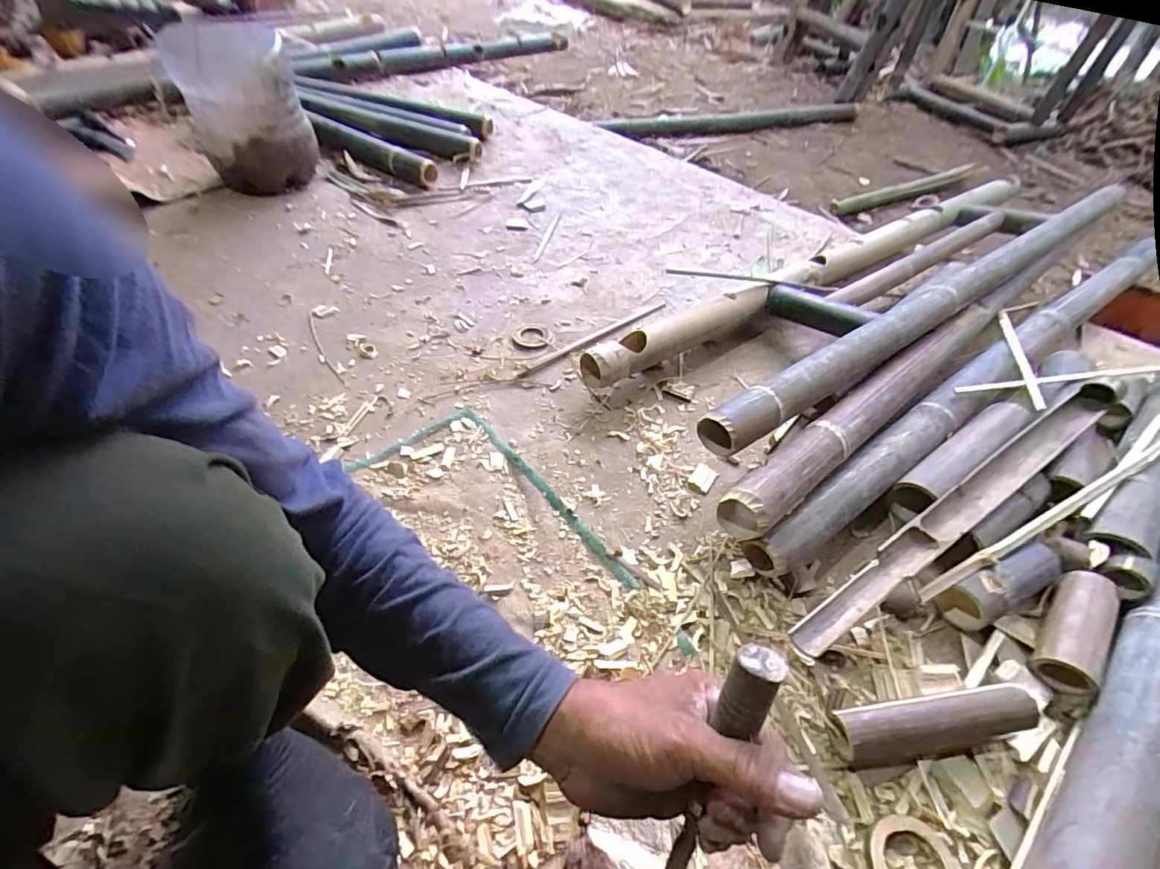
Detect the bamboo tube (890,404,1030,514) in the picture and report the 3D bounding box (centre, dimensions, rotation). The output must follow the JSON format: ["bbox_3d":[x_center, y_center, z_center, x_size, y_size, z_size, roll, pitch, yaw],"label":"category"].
[{"bbox_3d":[0.552,0.026,0.731,0.268,0.058,0.055,-27,56,-23],"label":"bamboo tube"}]

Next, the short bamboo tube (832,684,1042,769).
[{"bbox_3d":[0.355,0.293,0.513,0.197,0.054,0.047,-6,50,-8],"label":"short bamboo tube"}]

